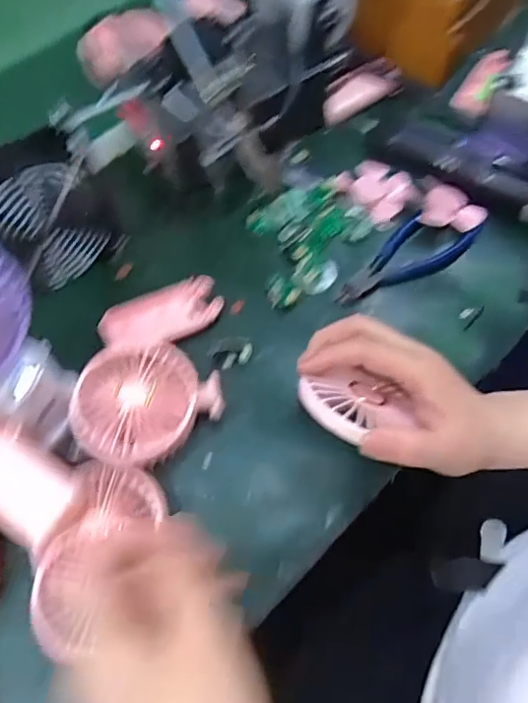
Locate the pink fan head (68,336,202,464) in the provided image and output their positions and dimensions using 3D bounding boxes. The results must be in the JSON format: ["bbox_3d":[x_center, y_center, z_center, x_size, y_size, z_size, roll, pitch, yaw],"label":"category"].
[{"bbox_3d":[-0.094,0.039,0.423,0.085,0.034,0.093,9,63,6],"label":"pink fan head"}]

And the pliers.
[{"bbox_3d":[0.126,-0.084,0.499,0.147,0.017,0.054,-35,67,-15],"label":"pliers"}]

